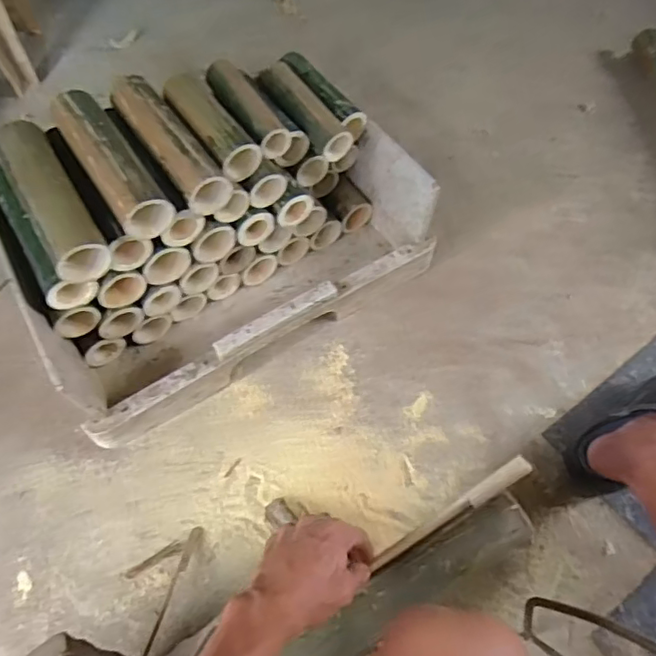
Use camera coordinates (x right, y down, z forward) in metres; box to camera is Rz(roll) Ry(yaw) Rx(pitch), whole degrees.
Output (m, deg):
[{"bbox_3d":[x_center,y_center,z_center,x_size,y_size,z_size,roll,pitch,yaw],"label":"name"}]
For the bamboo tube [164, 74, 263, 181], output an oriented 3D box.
[{"bbox_3d":[-0.168,-0.289,0.825,0.063,0.051,0.186,-32,59,-18],"label":"bamboo tube"}]

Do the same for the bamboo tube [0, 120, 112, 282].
[{"bbox_3d":[-0.358,-0.169,0.757,0.067,0.076,0.231,-29,58,-16],"label":"bamboo tube"}]

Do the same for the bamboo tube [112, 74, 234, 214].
[{"bbox_3d":[-0.218,-0.252,0.804,0.064,0.064,0.227,-32,65,-18],"label":"bamboo tube"}]

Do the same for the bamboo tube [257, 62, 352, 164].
[{"bbox_3d":[-0.038,-0.338,0.912,0.062,0.066,0.189,-28,58,-15],"label":"bamboo tube"}]

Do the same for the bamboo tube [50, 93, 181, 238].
[{"bbox_3d":[-0.288,-0.221,0.781,0.071,0.076,0.231,-29,58,-16],"label":"bamboo tube"}]

